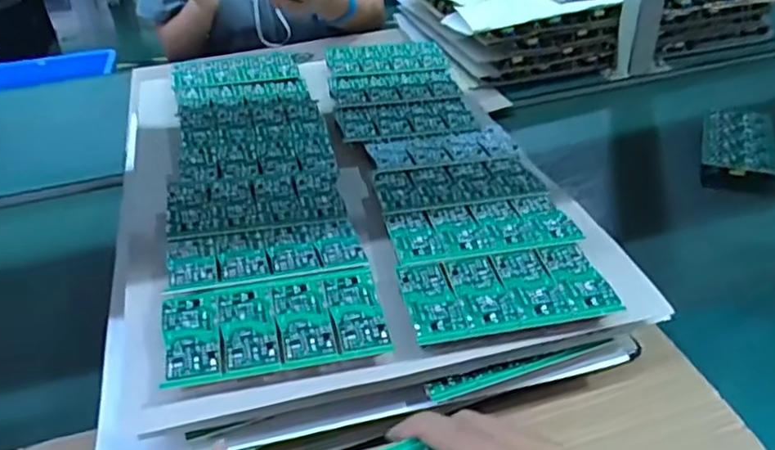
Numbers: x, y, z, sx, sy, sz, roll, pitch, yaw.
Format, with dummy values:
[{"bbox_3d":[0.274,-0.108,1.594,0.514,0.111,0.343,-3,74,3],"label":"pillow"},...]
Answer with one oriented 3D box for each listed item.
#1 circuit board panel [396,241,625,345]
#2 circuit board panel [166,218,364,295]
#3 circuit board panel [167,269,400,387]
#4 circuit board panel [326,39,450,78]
[{"bbox_3d":[0.079,0.041,0.433,0.134,0.004,0.069,-8,38,-7],"label":"circuit board panel"},{"bbox_3d":[-0.087,0.017,0.461,0.134,0.011,0.065,-11,38,-11],"label":"circuit board panel"},{"bbox_3d":[-0.070,0.060,0.407,0.134,0.010,0.068,-10,38,-9],"label":"circuit board panel"},{"bbox_3d":[-0.001,-0.196,0.756,0.134,0.011,0.075,-7,38,-6],"label":"circuit board panel"}]

